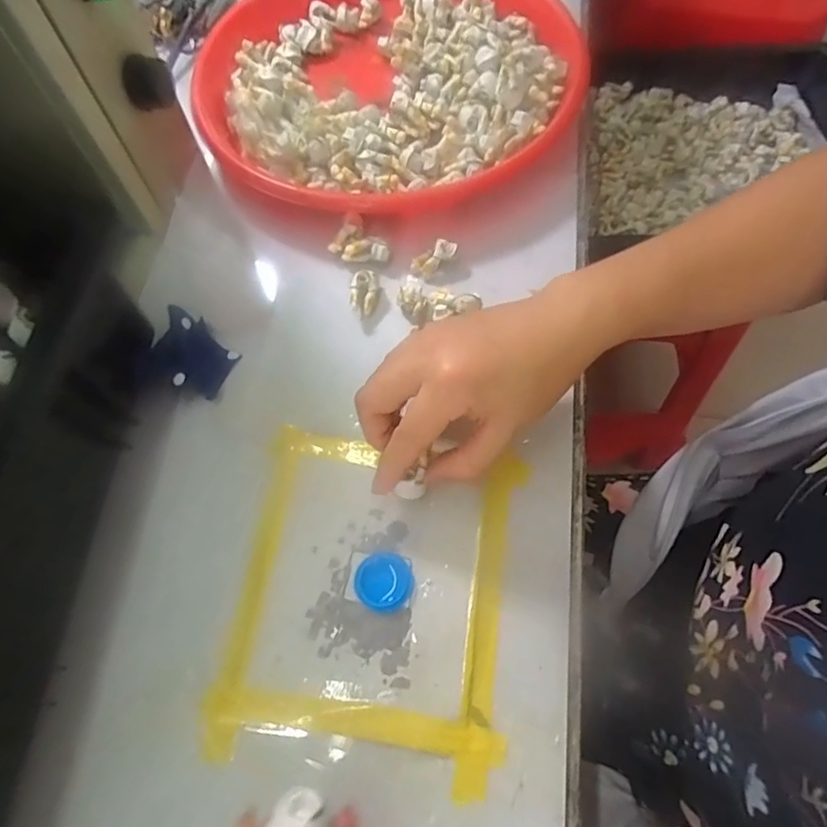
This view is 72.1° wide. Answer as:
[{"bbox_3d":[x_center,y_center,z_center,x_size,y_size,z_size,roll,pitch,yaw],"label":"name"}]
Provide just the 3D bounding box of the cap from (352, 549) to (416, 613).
[{"bbox_3d":[-0.015,0.087,0.297,0.030,0.005,0.030,-1,65,2],"label":"cap"}]

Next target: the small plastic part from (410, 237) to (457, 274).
[{"bbox_3d":[0.014,-0.105,0.379,0.032,0.008,0.016,-30,65,12],"label":"small plastic part"}]

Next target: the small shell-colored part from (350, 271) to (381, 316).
[{"bbox_3d":[-0.031,-0.078,0.371,0.018,0.016,0.024,-3,65,1],"label":"small shell-colored part"}]

